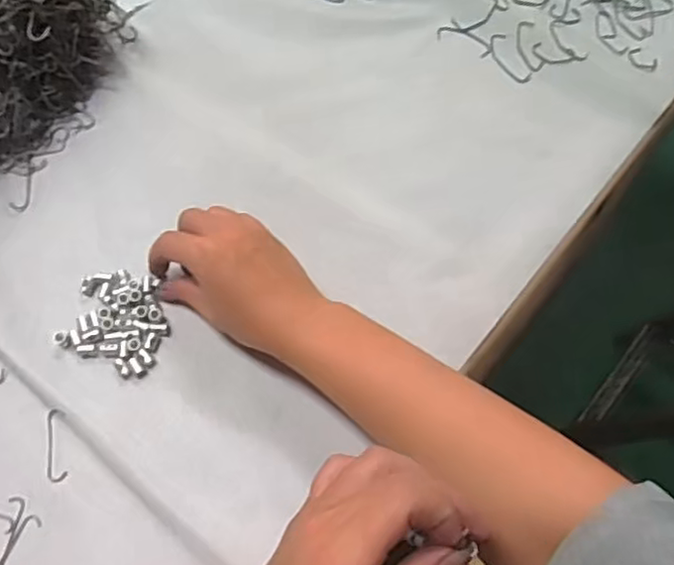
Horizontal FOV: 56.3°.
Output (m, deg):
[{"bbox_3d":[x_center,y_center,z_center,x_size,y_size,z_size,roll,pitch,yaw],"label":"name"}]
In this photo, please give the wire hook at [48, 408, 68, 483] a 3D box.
[{"bbox_3d":[-0.178,0.104,0.401,0.011,0.004,0.045,-7,70,-3],"label":"wire hook"}]

